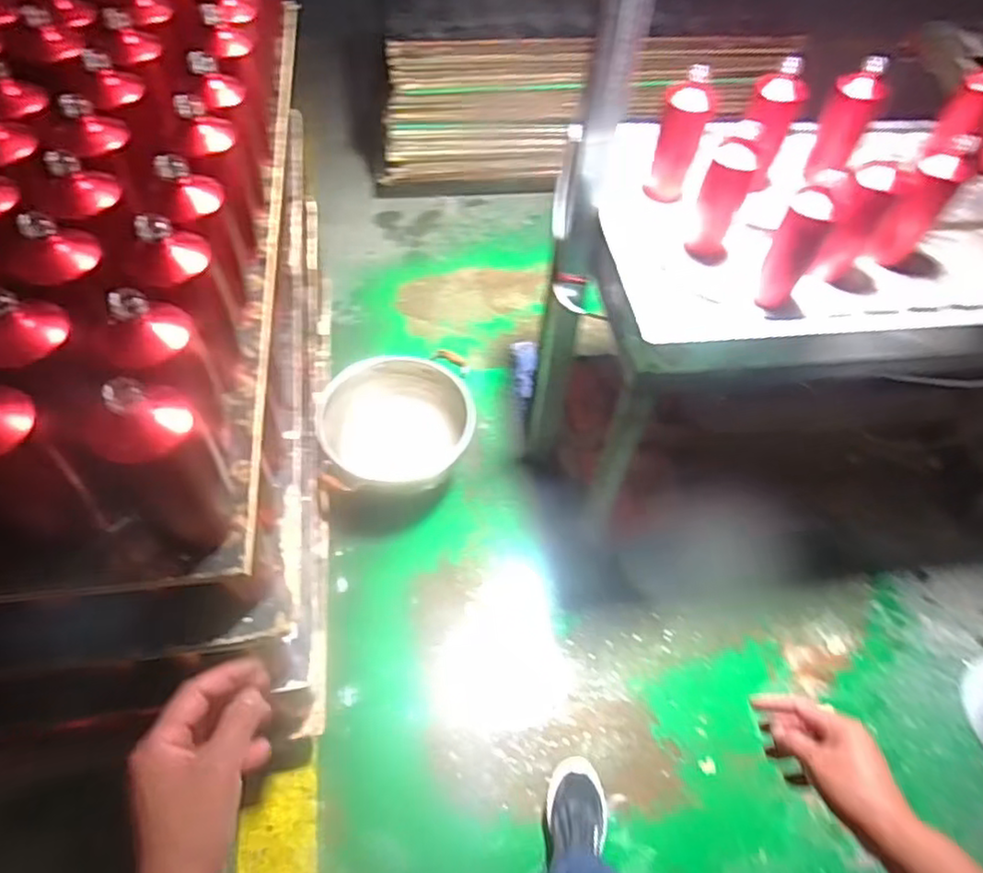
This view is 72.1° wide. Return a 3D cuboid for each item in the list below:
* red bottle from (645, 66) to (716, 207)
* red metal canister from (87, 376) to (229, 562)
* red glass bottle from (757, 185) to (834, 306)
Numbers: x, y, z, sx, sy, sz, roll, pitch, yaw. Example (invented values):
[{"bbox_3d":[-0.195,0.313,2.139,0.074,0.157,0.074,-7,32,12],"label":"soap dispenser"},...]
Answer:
[{"bbox_3d":[0.301,-0.481,1.085,0.077,0.195,0.061,15,56,6],"label":"red bottle"},{"bbox_3d":[-0.281,0.032,0.594,0.080,0.186,0.065,-33,63,-23],"label":"red metal canister"},{"bbox_3d":[0.430,-0.264,0.964,0.055,0.170,0.050,18,56,9],"label":"red glass bottle"}]

